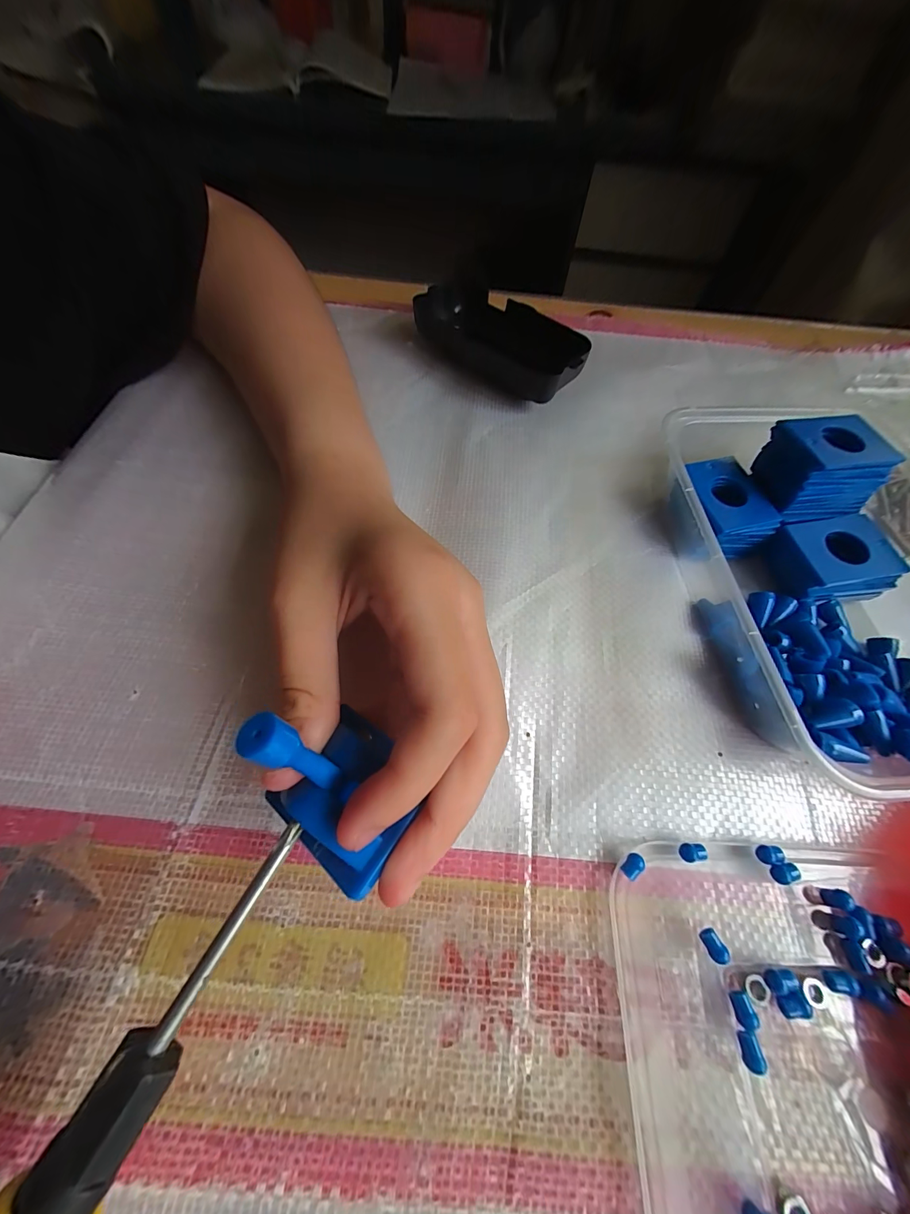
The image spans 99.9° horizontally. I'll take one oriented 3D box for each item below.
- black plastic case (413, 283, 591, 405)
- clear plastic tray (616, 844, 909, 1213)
[{"bbox_3d":[0.029,-0.168,0.241,0.048,0.027,0.113,-39,71,-21],"label":"black plastic case"},{"bbox_3d":[0.092,0.156,0.088,0.086,0.011,0.167,4,62,-1],"label":"clear plastic tray"}]

